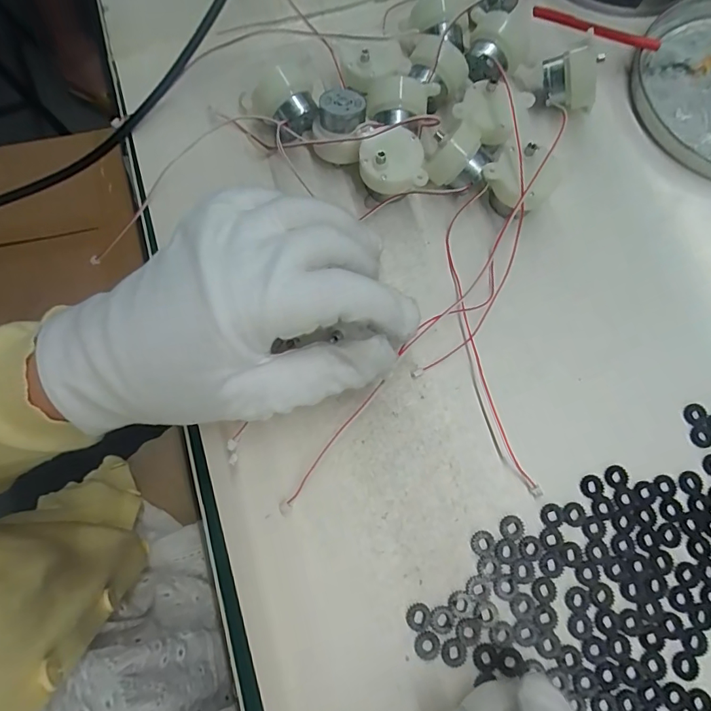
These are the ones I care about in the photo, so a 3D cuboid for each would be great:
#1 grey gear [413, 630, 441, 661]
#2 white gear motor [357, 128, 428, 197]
[{"bbox_3d":[0.030,0.121,0.192,0.011,0.004,0.011,0,74,-1],"label":"grey gear"},{"bbox_3d":[0.018,-0.096,0.239,0.031,0.031,0.027,-8,75,-3],"label":"white gear motor"}]

